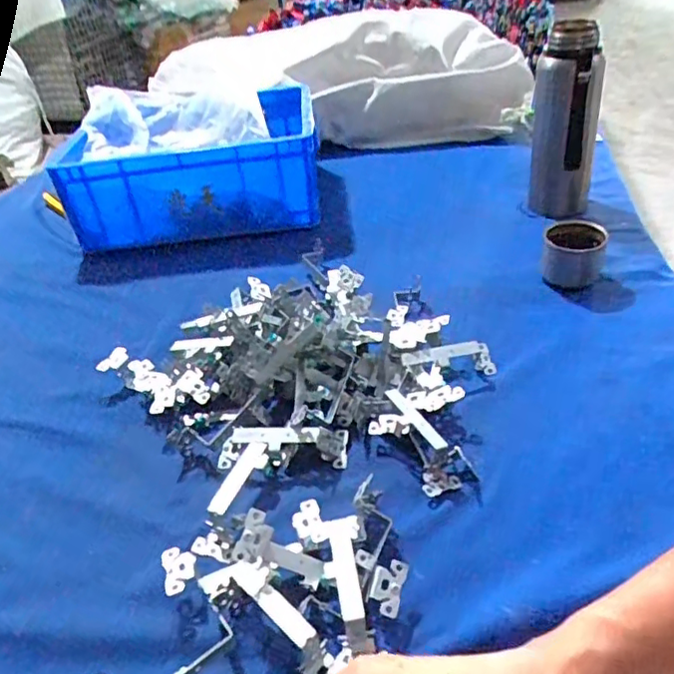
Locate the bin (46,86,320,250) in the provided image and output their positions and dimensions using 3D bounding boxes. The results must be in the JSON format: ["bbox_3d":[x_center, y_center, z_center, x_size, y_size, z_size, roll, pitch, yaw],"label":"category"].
[{"bbox_3d":[-0.184,-0.243,0.818,0.314,0.139,0.236,-4,39,3],"label":"bin"}]

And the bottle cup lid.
[{"bbox_3d":[0.254,-0.090,0.639,0.062,0.056,0.064,8,41,17],"label":"bottle cup lid"}]

